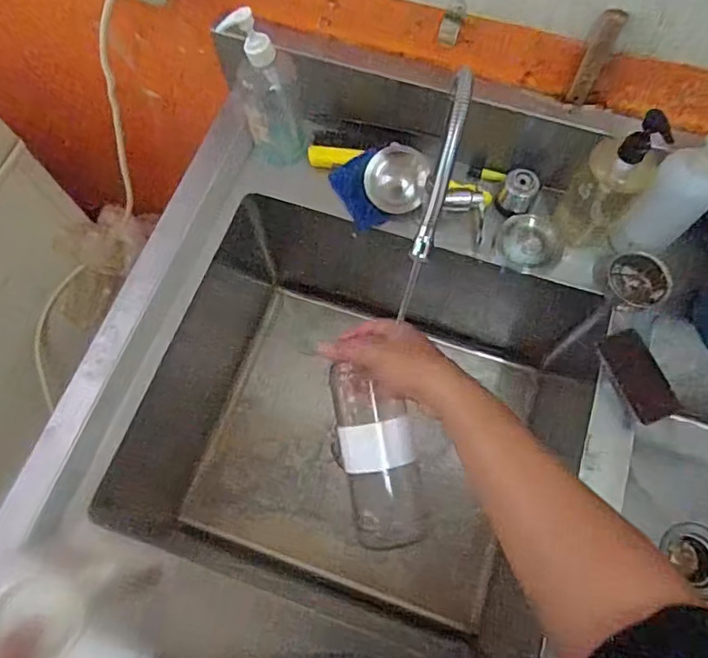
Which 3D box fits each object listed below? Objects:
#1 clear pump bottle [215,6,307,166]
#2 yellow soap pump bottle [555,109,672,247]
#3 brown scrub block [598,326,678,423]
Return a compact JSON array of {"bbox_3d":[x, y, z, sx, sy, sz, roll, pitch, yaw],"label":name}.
[{"bbox_3d":[-0.107,-0.301,0.663,0.077,0.174,0.082,-8,70,-2],"label":"clear pump bottle"},{"bbox_3d":[0.292,-0.170,0.622,0.076,0.185,0.079,35,74,12],"label":"yellow soap pump bottle"},{"bbox_3d":[0.324,0.053,0.623,0.047,0.018,0.104,-18,71,-6],"label":"brown scrub block"}]

